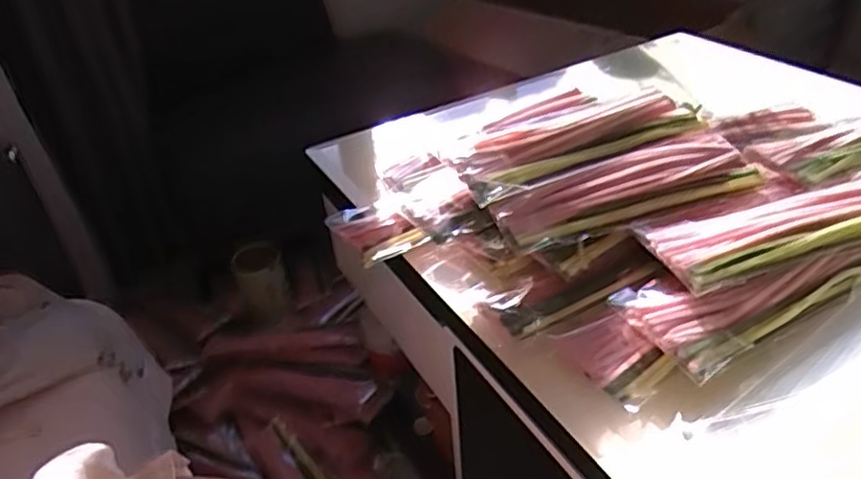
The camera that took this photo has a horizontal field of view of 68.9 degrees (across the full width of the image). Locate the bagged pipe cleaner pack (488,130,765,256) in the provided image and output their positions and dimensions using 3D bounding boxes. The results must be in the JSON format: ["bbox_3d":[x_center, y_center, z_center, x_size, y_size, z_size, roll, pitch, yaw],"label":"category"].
[{"bbox_3d":[0.204,-0.054,0.627,0.309,0.041,0.079,-20,39,-19],"label":"bagged pipe cleaner pack"}]

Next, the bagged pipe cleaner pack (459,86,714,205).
[{"bbox_3d":[0.162,-0.113,0.669,0.321,0.041,0.089,-23,40,-23],"label":"bagged pipe cleaner pack"}]

